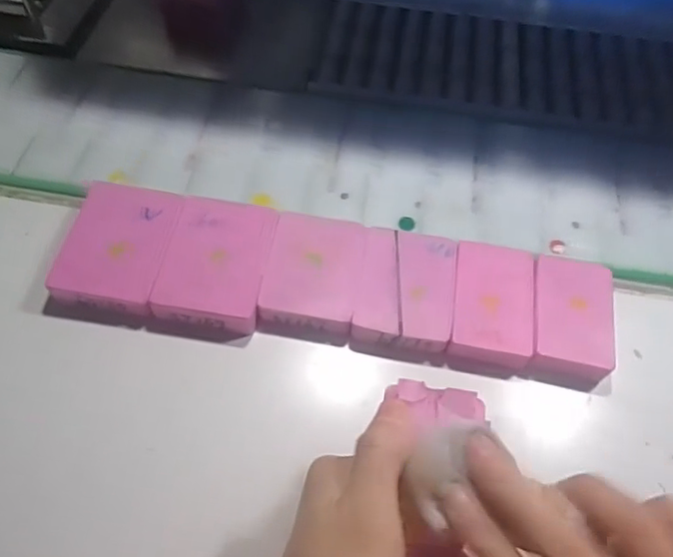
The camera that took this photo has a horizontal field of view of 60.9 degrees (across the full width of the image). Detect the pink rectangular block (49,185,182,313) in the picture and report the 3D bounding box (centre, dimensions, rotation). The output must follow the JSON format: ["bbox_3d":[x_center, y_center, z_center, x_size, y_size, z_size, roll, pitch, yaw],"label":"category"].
[{"bbox_3d":[-0.127,-0.019,0.335,0.058,0.017,0.074,9,59,2],"label":"pink rectangular block"}]

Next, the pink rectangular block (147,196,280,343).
[{"bbox_3d":[-0.070,-0.009,0.332,0.059,0.017,0.082,7,59,2],"label":"pink rectangular block"}]

